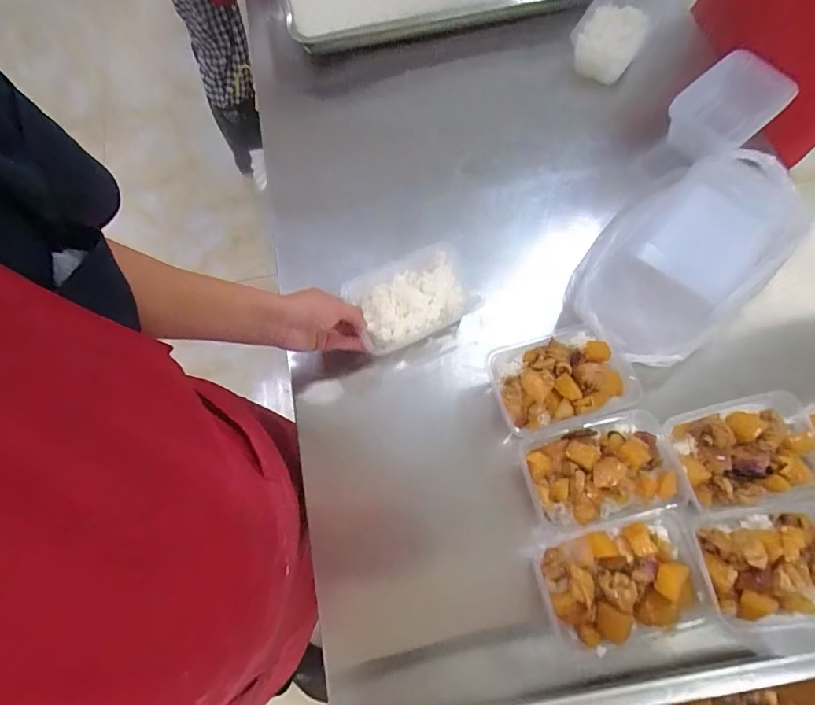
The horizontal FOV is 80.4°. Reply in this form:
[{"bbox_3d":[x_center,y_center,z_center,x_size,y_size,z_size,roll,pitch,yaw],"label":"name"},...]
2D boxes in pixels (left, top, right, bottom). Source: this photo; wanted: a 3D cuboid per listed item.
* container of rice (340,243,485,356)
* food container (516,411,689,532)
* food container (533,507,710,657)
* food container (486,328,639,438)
[{"bbox_3d":[0.004,-0.073,0.656,0.150,0.037,0.107,-24,67,-11],"label":"container of rice"},{"bbox_3d":[0.221,0.136,0.553,0.166,0.052,0.110,-12,69,-3],"label":"food container"},{"bbox_3d":[0.228,0.238,0.504,0.168,0.045,0.110,-14,69,-4],"label":"food container"},{"bbox_3d":[0.190,0.031,0.589,0.169,0.047,0.115,-13,69,-4],"label":"food container"}]

